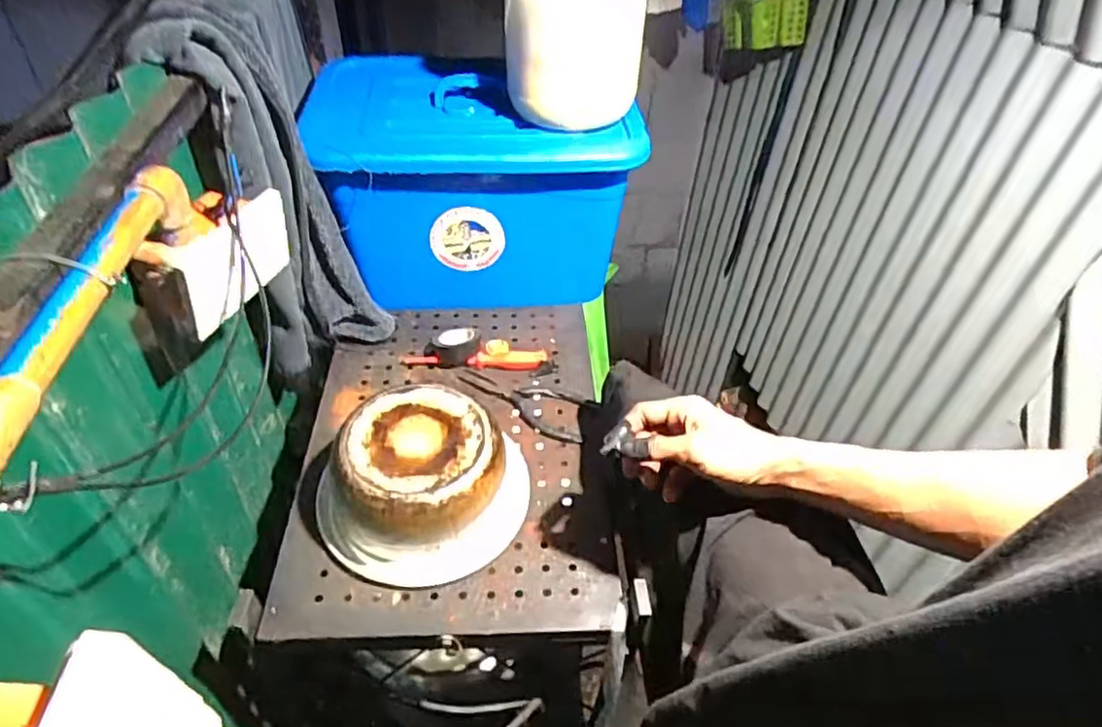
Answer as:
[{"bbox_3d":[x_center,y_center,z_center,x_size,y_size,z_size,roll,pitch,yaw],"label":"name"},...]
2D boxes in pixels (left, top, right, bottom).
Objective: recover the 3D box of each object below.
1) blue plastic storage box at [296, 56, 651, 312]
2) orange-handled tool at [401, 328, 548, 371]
[{"bbox_3d":[-0.094,-0.233,0.848,0.370,0.226,0.268,-2,42,-7],"label":"blue plastic storage box"},{"bbox_3d":[-0.090,-0.018,0.766,0.163,0.029,0.042,3,42,-2],"label":"orange-handled tool"}]

